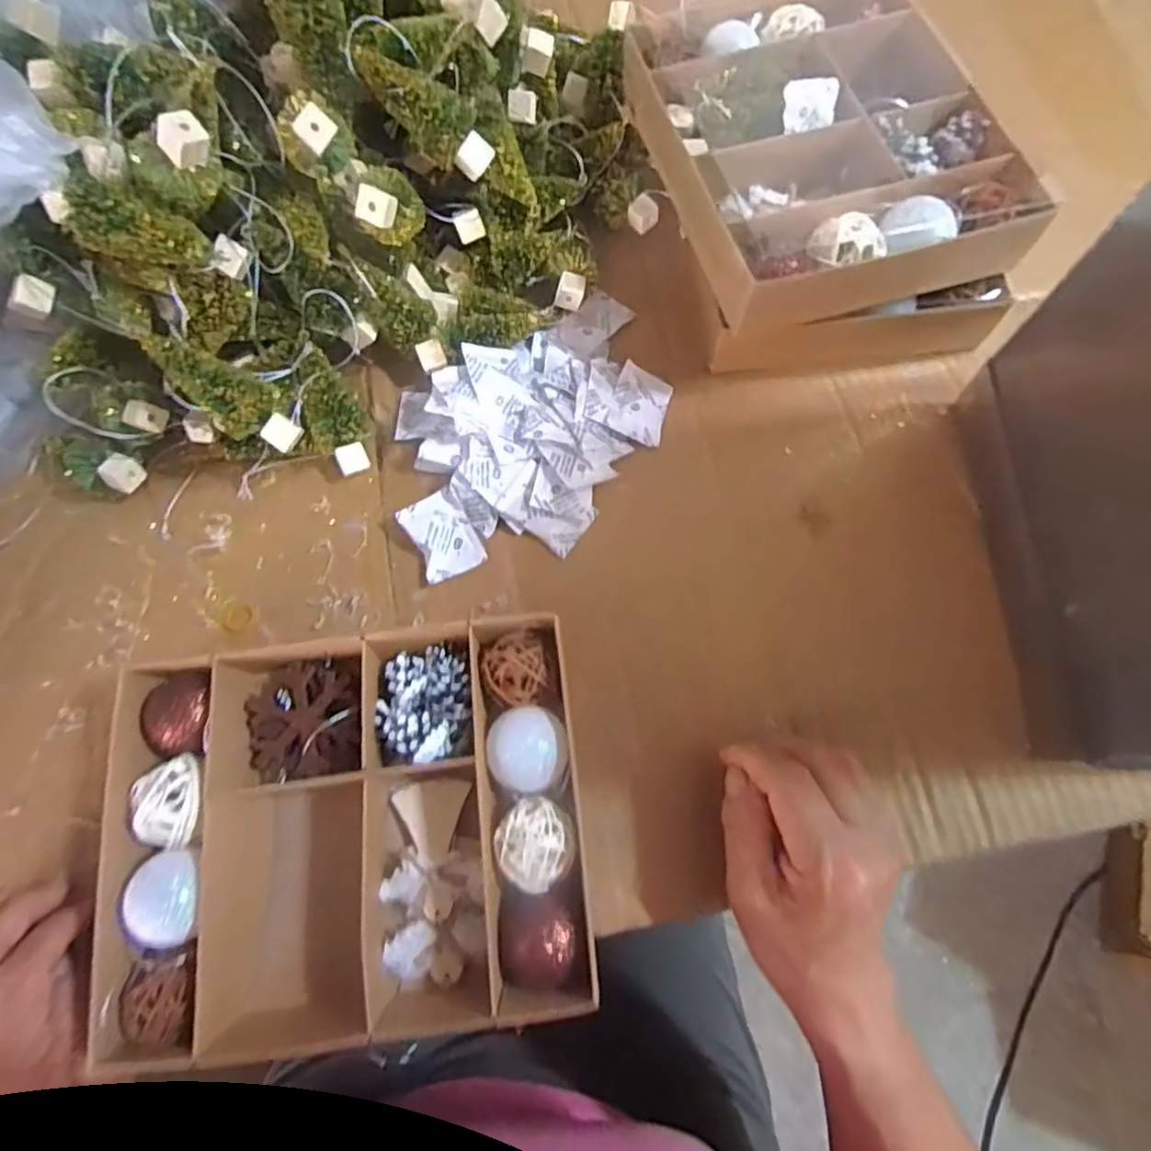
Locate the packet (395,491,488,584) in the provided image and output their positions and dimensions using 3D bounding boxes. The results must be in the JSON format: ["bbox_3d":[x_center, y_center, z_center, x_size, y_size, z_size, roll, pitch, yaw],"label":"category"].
[{"bbox_3d":[-0.075,-0.022,0.357,0.033,0.013,0.048,-26,75,-7],"label":"packet"}]

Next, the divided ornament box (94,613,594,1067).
[{"bbox_3d":[-0.102,0.117,0.299,0.208,0.045,0.169,-9,74,-2],"label":"divided ornament box"}]

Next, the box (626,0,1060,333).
[{"bbox_3d":[0.135,-0.245,0.360,0.175,0.043,0.234,-12,74,-3],"label":"box"}]

